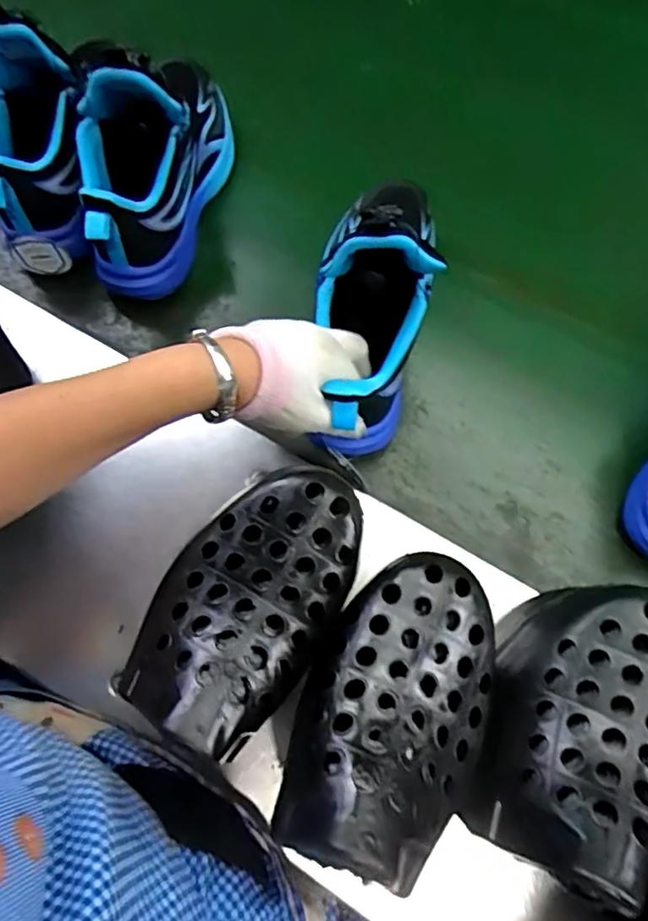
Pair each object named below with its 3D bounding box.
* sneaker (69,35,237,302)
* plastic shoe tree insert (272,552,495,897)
[{"bbox_3d":[-0.152,-0.258,0.506,0.094,0.146,0.222,16,74,4],"label":"sneaker"},{"bbox_3d":[0.039,0.107,0.266,0.089,0.061,0.138,23,74,6],"label":"plastic shoe tree insert"}]

